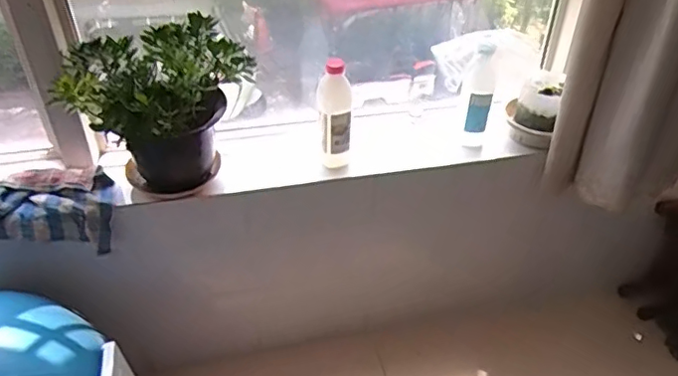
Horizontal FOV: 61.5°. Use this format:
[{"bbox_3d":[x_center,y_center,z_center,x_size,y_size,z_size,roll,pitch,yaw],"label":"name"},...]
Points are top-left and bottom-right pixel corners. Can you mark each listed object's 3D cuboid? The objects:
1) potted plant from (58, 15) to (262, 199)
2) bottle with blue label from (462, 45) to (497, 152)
[{"bbox_3d":[-0.379,-0.153,1.177,0.280,0.316,0.294,20,40,20],"label":"potted plant"},{"bbox_3d":[0.323,-0.218,1.276,0.052,0.209,0.047,10,37,9],"label":"bottle with blue label"}]

